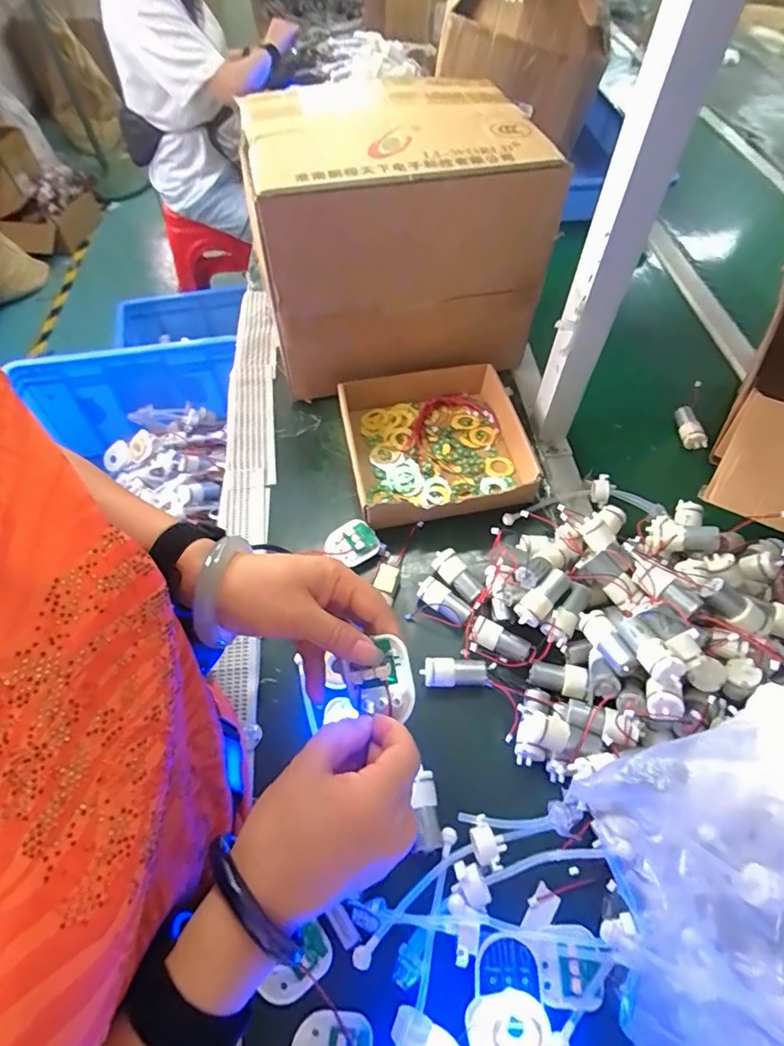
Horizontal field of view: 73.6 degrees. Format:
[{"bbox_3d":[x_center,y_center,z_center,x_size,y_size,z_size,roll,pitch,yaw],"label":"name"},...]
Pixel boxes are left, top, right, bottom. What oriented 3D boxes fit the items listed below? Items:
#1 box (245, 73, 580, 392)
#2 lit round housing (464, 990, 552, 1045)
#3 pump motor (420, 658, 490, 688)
[{"bbox_3d":[0.002,-0.359,0.695,0.326,0.277,0.270,-10,57,-7],"label":"box"},{"bbox_3d":[0.084,0.371,0.379,0.059,0.014,0.048,-4,56,-3],"label":"lit round housing"},{"bbox_3d":[0.062,0.151,0.526,0.065,0.022,0.027,-2,56,-1],"label":"pump motor"}]

